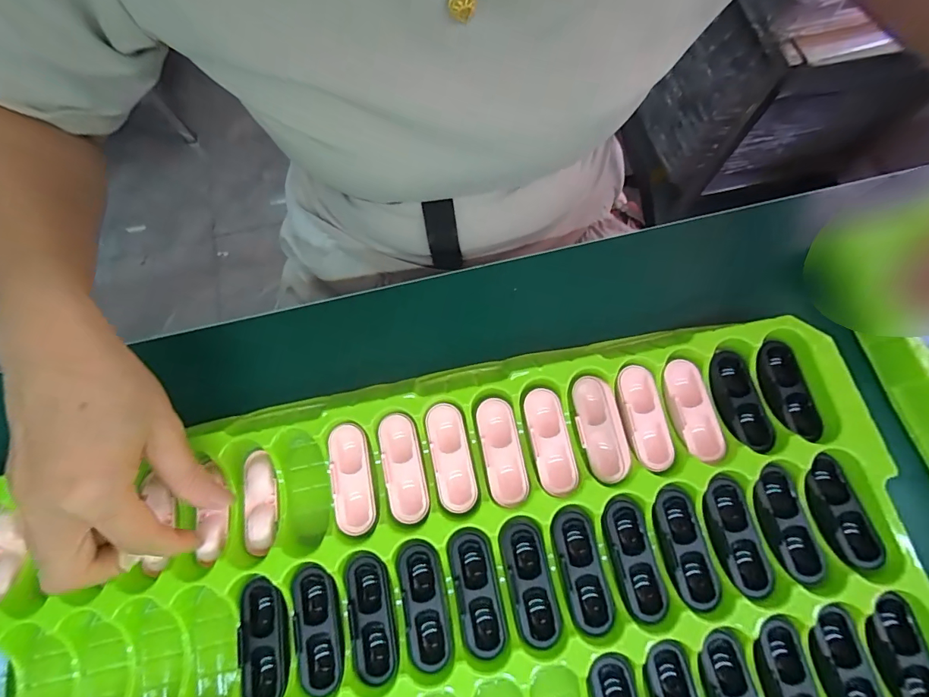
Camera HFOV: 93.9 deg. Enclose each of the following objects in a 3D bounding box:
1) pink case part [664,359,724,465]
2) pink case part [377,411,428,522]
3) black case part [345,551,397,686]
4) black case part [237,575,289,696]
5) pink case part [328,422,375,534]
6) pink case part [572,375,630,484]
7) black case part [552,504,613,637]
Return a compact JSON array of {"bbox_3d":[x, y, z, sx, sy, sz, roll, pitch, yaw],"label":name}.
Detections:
[{"bbox_3d":[0.144,0.038,0.275,0.025,0.007,0.064,-8,73,-1],"label":"pink case part"},{"bbox_3d":[-0.038,0.073,0.268,0.024,0.007,0.064,-15,73,-3],"label":"pink case part"},{"bbox_3d":[-0.054,0.153,0.249,0.025,0.006,0.065,-11,73,-2],"label":"black case part"},{"bbox_3d":[-0.113,0.165,0.246,0.026,0.009,0.064,-15,73,-3],"label":"black case part"},{"bbox_3d":[-0.070,0.081,0.270,0.023,0.016,0.065,-11,73,-2],"label":"pink case part"},{"bbox_3d":[0.084,0.048,0.268,0.024,0.008,0.065,-12,73,-2],"label":"pink case part"},{"bbox_3d":[0.069,0.128,0.253,0.022,0.007,0.066,-9,73,-1],"label":"black case part"}]

